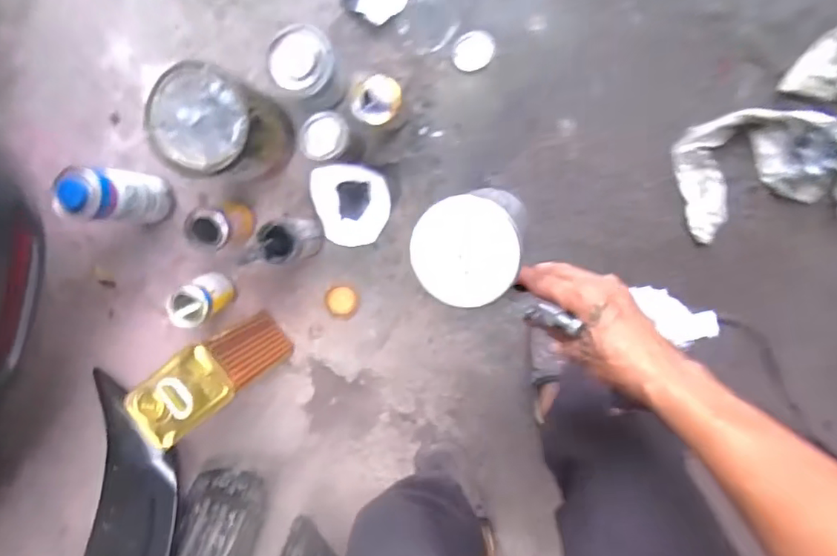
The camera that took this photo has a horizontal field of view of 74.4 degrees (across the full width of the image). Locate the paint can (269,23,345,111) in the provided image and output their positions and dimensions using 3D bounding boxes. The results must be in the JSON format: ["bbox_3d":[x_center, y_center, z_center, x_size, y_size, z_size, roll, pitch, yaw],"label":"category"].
[{"bbox_3d":[-0.178,-0.344,0.916,0.094,0.143,0.094,1,99,6],"label":"paint can"}]

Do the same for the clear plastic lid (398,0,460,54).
[{"bbox_3d":[0.015,-0.436,0.946,0.093,0.011,0.087,1,99,6],"label":"clear plastic lid"}]

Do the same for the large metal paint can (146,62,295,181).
[{"bbox_3d":[-0.315,-0.235,0.888,0.161,0.194,0.151,1,99,6],"label":"large metal paint can"}]

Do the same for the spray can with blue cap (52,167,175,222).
[{"bbox_3d":[-0.507,-0.141,0.941,0.082,0.215,0.083,1,99,6],"label":"spray can with blue cap"}]

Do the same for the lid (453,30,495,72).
[{"bbox_3d":[0.096,-0.391,0.947,0.067,0.013,0.065,1,99,6],"label":"lid"}]

